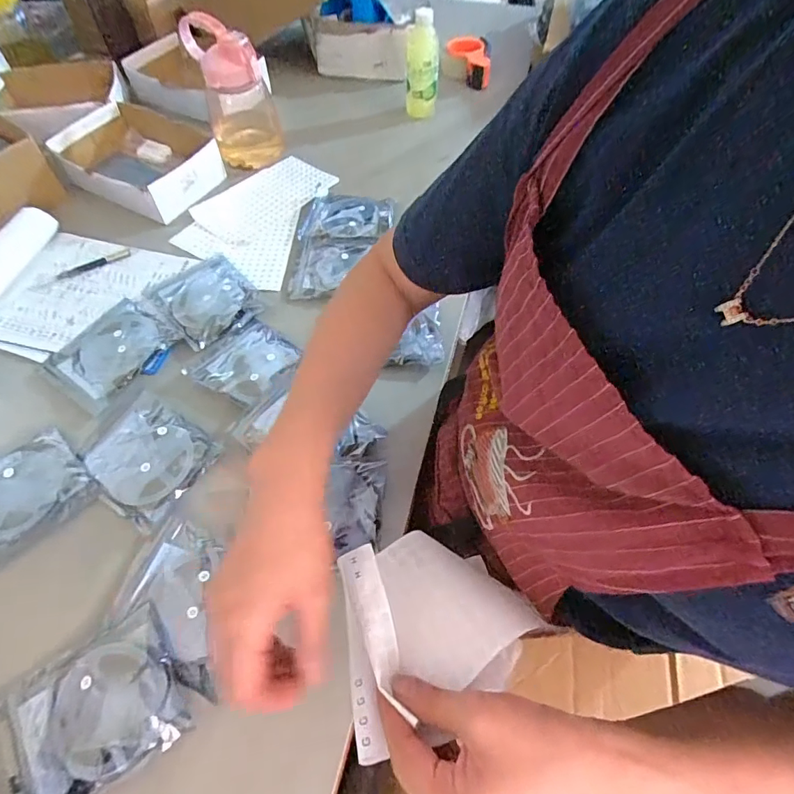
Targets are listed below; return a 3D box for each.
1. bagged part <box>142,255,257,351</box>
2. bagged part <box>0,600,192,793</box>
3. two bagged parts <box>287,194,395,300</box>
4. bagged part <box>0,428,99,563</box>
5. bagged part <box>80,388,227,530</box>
[{"bbox_3d":[-0.281,-0.146,0.666,0.128,0.011,0.153,-35,63,-19],"label":"bagged part"},{"bbox_3d":[-0.268,0.279,0.406,0.143,0.020,0.118,-30,62,-16],"label":"bagged part"},{"bbox_3d":[-0.091,-0.243,0.721,0.135,0.013,0.234,8,58,6],"label":"two bagged parts"},{"bbox_3d":[-0.428,0.111,0.511,0.149,0.011,0.119,-36,64,-20],"label":"bagged part"},{"bbox_3d":[-0.291,0.067,0.531,0.138,0.007,0.115,27,62,17],"label":"bagged part"}]

